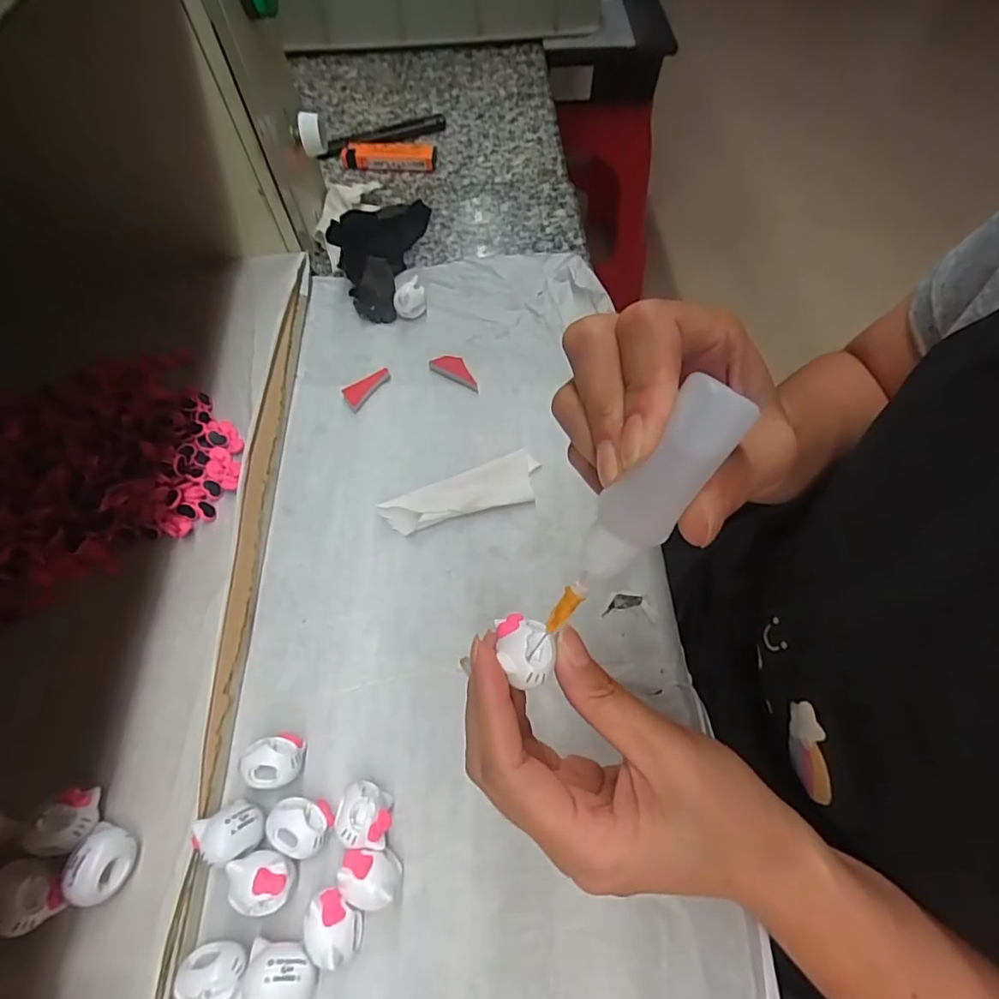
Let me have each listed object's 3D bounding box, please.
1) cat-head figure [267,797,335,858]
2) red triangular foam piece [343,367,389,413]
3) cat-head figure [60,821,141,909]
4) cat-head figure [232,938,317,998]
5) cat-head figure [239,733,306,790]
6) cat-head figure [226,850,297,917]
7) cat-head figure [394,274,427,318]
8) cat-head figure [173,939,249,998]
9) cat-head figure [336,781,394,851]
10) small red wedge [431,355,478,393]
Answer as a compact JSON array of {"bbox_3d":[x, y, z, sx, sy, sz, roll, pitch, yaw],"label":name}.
[{"bbox_3d":[-0.084,0.138,0.234,0.025,0.020,0.021,3,62,4],"label":"cat-head figure"},{"bbox_3d":[-0.083,-0.071,0.353,0.032,0.006,0.016,-31,65,-14],"label":"red triangular foam piece"},{"bbox_3d":[-0.154,0.141,0.214,0.017,0.015,0.026,-3,62,0],"label":"cat-head figure"},{"bbox_3d":[-0.084,0.181,0.211,0.028,0.020,0.019,6,62,5],"label":"cat-head figure"},{"bbox_3d":[-0.100,0.115,0.247,0.025,0.020,0.022,-1,62,1],"label":"cat-head figure"},{"bbox_3d":[-0.095,0.154,0.223,0.024,0.015,0.022,-1,62,1],"label":"cat-head figure"},{"bbox_3d":[-0.061,-0.137,0.379,0.022,0.021,0.015,-23,64,-10],"label":"cat-head figure"},{"bbox_3d":[-0.108,0.181,0.211,0.026,0.020,0.021,-15,62,-6],"label":"cat-head figure"},{"bbox_3d":[-0.057,0.133,0.235,0.022,0.023,0.023,3,62,3],"label":"cat-head figure"},{"bbox_3d":[-0.027,-0.084,0.358,0.039,0.004,0.016,31,67,17],"label":"small red wedge"}]

